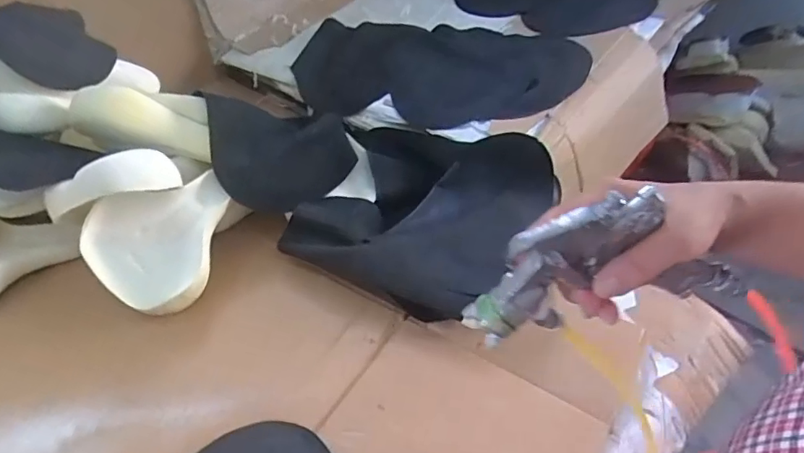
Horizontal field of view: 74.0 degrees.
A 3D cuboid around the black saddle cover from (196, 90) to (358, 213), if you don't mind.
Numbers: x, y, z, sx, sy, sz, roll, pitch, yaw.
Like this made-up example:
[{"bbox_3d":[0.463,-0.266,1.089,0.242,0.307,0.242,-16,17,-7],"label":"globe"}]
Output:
[{"bbox_3d":[-0.189,-0.127,0.845,0.207,0.124,0.168,-15,44,-12],"label":"black saddle cover"}]

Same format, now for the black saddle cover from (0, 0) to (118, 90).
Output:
[{"bbox_3d":[-0.586,-0.275,0.819,0.047,0.131,0.259,8,20,39],"label":"black saddle cover"}]

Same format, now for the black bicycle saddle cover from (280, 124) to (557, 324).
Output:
[{"bbox_3d":[0.030,-0.029,0.838,0.318,0.097,0.334,17,46,21],"label":"black bicycle saddle cover"}]

